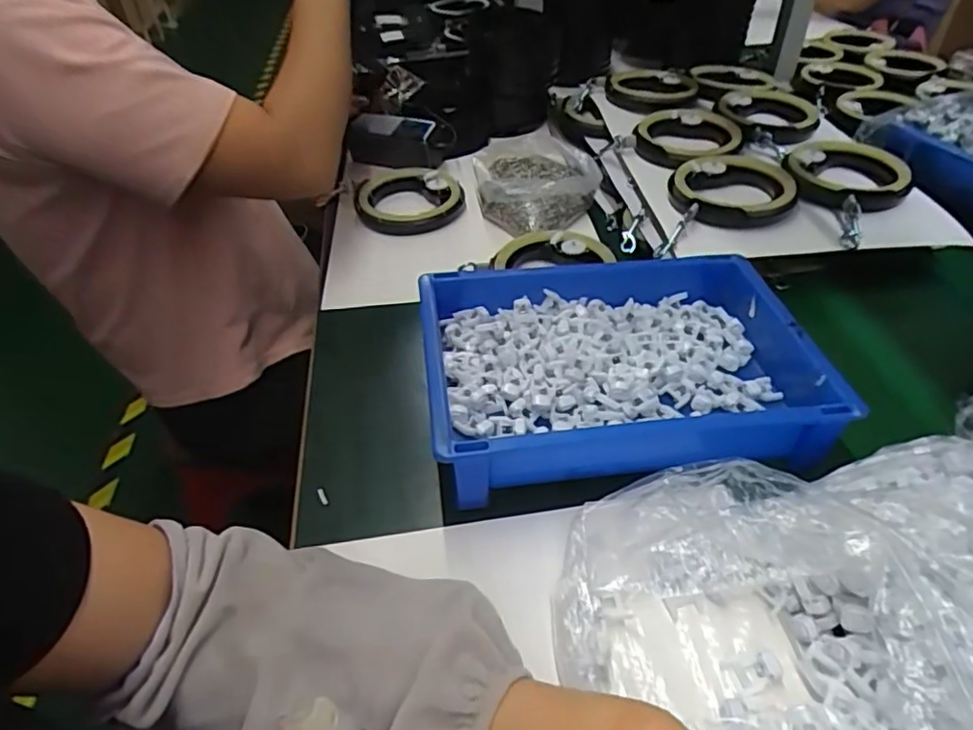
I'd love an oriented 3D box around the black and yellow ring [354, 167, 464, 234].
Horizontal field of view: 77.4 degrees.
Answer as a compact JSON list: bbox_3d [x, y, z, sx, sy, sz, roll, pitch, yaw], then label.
[{"bbox_3d":[-0.097,-0.208,0.766,0.130,0.026,0.131,-1,42,1],"label":"black and yellow ring"}]

